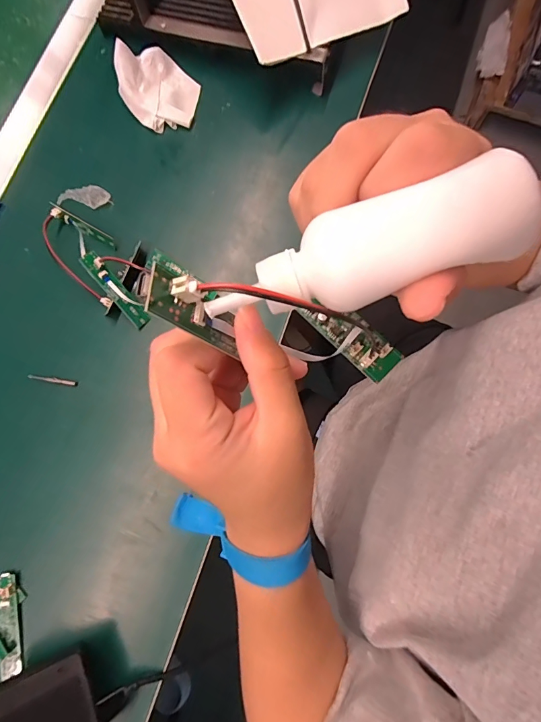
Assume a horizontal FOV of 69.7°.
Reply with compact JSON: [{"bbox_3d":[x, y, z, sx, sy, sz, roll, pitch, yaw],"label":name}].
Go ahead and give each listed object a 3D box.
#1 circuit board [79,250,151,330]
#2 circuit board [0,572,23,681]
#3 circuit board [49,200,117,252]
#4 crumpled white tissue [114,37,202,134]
[{"bbox_3d":[-0.153,-0.070,0.386,0.016,0.012,0.085,-40,105,-7],"label":"circuit board"},{"bbox_3d":[-0.232,0.231,0.344,0.020,0.009,0.080,-15,79,-3],"label":"circuit board"},{"bbox_3d":[-0.201,-0.145,0.415,0.080,0.013,0.014,30,80,6],"label":"circuit board"},{"bbox_3d":[-0.126,-0.311,0.436,0.086,0.041,0.090,-14,79,-3],"label":"crumpled white tissue"}]

